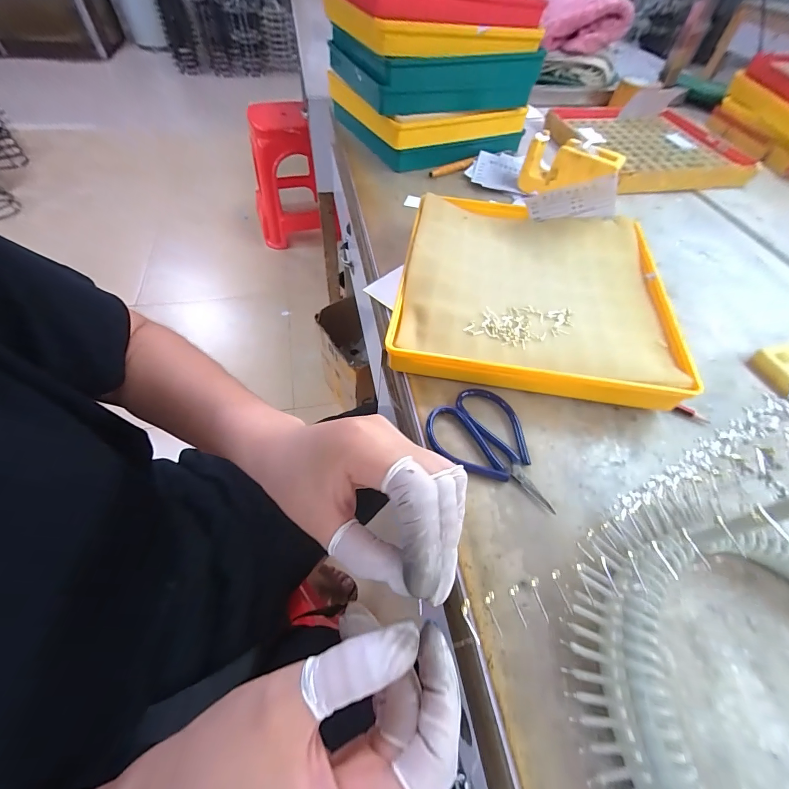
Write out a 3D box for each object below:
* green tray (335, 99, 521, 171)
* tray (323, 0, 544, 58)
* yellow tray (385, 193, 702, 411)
[{"bbox_3d":[0.064,-0.501,0.664,0.264,0.034,0.232,-22,59,-19],"label":"green tray"},{"bbox_3d":[0.054,-0.576,0.552,0.250,0.037,0.223,-22,59,-19],"label":"tray"},{"bbox_3d":[0.148,-0.121,0.401,0.272,0.045,0.270,10,54,3],"label":"yellow tray"}]

